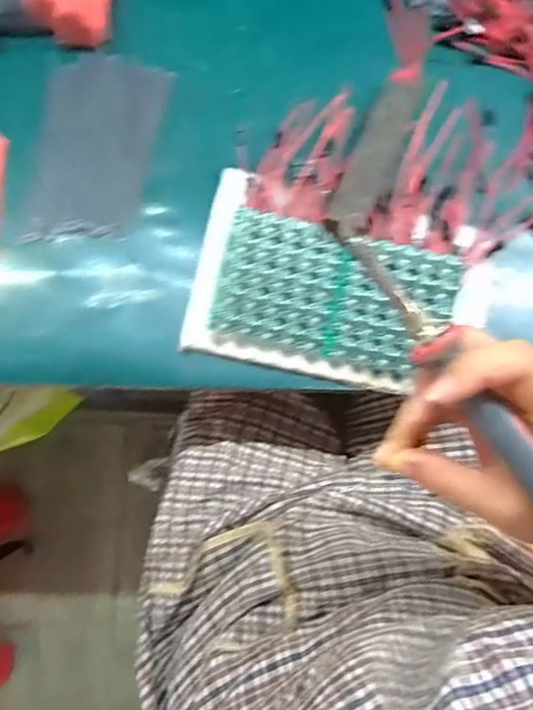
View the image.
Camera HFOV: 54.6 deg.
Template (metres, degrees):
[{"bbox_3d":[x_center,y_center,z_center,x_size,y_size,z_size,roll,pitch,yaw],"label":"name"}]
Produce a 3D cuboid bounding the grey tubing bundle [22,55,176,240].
[{"bbox_3d":[-0.156,-0.193,0.481,0.106,0.007,0.181,6,76,-1],"label":"grey tubing bundle"}]

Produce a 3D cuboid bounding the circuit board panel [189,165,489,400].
[{"bbox_3d":[0.065,-0.058,0.445,0.250,0.034,0.159,13,76,1],"label":"circuit board panel"}]

